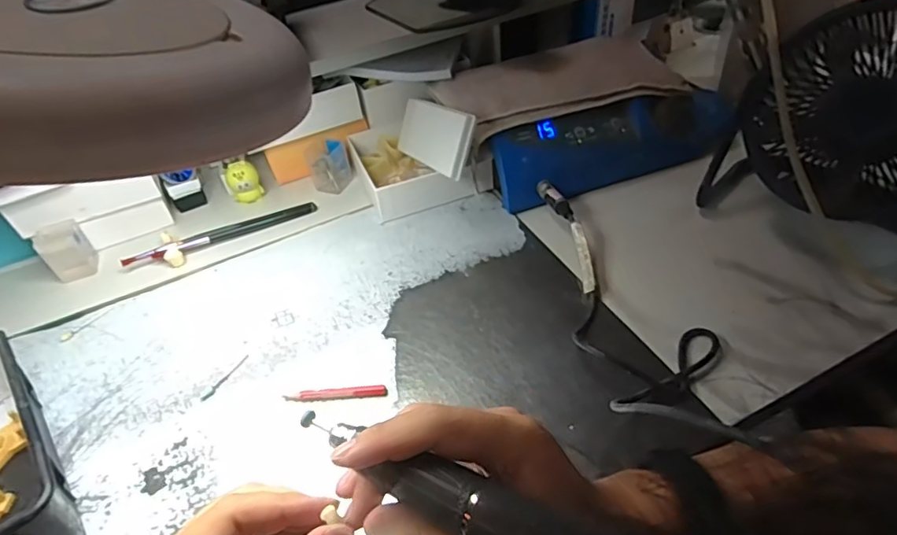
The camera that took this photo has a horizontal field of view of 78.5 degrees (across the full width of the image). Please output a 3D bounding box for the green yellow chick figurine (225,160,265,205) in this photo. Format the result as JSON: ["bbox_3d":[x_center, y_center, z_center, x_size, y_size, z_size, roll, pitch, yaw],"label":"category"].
[{"bbox_3d":[-0.221,-0.092,0.598,0.032,0.048,0.024,-22,45,-15],"label":"green yellow chick figurine"}]

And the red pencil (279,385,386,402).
[{"bbox_3d":[-0.084,0.094,0.409,0.075,0.004,0.010,-7,44,1],"label":"red pencil"}]

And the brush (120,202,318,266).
[{"bbox_3d":[-0.229,-0.035,0.562,0.190,0.018,0.017,-23,47,-16],"label":"brush"}]

